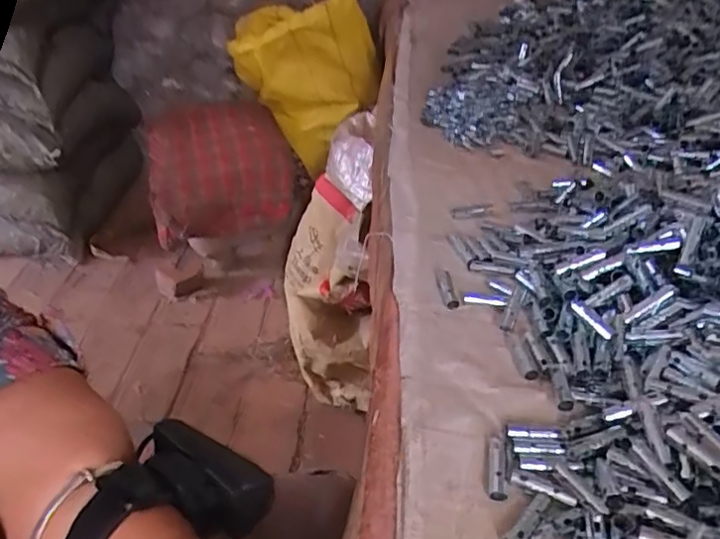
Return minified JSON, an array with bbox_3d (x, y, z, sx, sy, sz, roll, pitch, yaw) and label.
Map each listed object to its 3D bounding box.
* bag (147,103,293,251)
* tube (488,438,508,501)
[{"bbox_3d":[-0.258,-0.173,1.106,0.244,0.200,0.242,-8,39,-7],"label":"bag"},{"bbox_3d":[0.083,0.121,0.361,0.010,0.007,0.040,2,39,6],"label":"tube"}]

